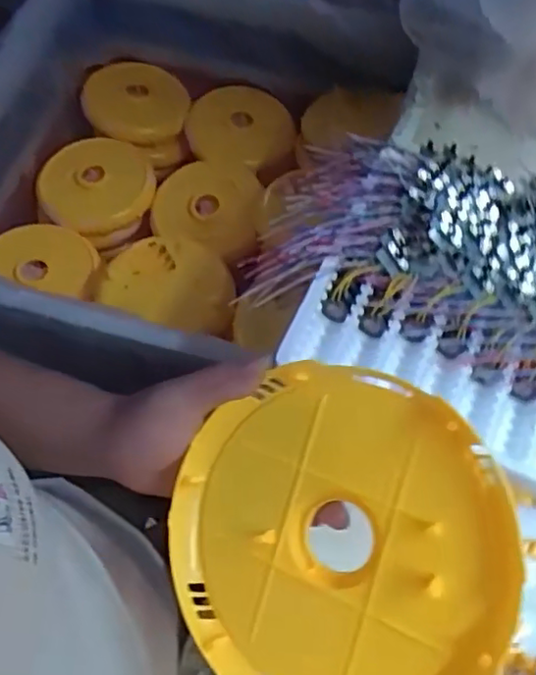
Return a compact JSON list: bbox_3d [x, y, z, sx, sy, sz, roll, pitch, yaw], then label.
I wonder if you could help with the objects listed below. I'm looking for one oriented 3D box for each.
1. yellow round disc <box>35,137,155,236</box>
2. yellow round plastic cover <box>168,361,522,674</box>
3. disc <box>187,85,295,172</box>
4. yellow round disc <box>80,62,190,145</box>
[{"bbox_3d":[-0.270,-0.243,0.978,0.170,0.041,0.174,0,64,-1],"label":"yellow round disc"},{"bbox_3d":[0.031,0.108,0.323,0.177,0.014,0.181,-4,80,25],"label":"yellow round plastic cover"},{"bbox_3d":[-0.046,-0.354,1.045,0.179,0.034,0.182,-2,62,5],"label":"disc"},{"bbox_3d":[-0.221,-0.398,1.049,0.167,0.027,0.152,11,67,-15],"label":"yellow round disc"}]

